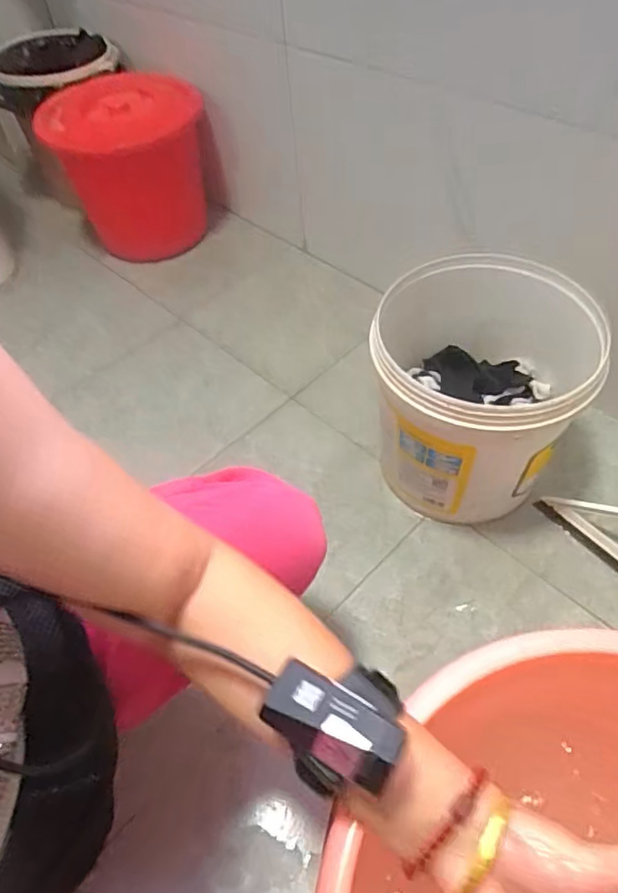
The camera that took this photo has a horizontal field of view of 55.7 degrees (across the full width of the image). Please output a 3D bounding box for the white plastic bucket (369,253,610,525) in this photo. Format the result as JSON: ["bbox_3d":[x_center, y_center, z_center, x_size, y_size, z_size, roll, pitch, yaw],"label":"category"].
[{"bbox_3d":[0.210,-0.067,0.767,0.257,0.266,0.272,-2,52,3],"label":"white plastic bucket"}]

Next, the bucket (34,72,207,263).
[{"bbox_3d":[-0.353,-0.574,1.207,0.263,0.267,0.268,-2,52,3],"label":"bucket"}]

